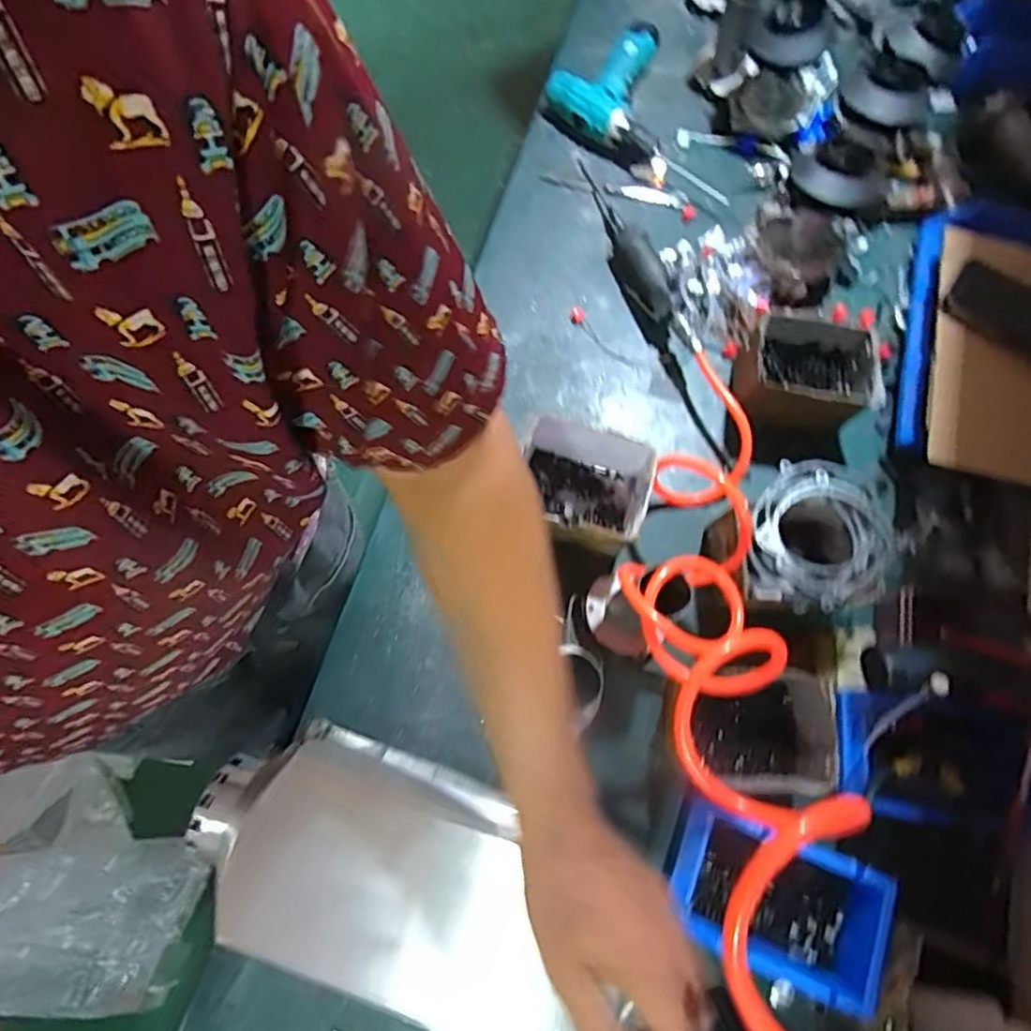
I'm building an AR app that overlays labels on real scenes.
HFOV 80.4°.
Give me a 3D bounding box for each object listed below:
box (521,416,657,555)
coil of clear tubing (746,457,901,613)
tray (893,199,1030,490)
[{"bbox_3d":[0.071,-0.024,0.692,0.142,0.106,0.121,16,73,3],"label":"box"},{"bbox_3d":[0.314,0.021,0.623,0.147,0.023,0.153,1,73,-2],"label":"coil of clear tubing"},{"bbox_3d":[0.582,-0.217,0.734,0.181,0.080,0.396,17,73,3],"label":"tray"}]

